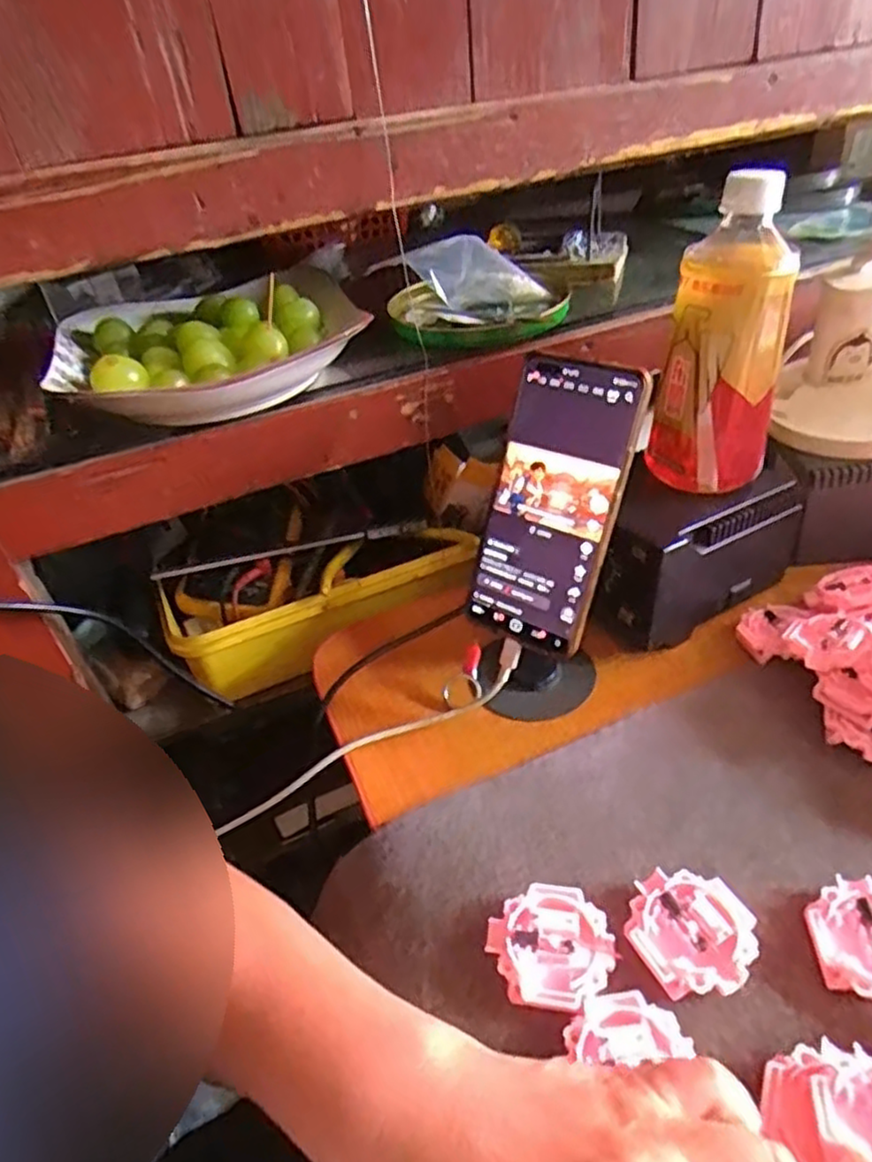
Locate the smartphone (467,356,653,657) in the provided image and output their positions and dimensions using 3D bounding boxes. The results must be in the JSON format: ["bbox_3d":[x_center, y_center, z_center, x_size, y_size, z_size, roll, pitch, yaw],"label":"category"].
[{"bbox_3d":[0.067,-0.043,0.407,0.071,0.160,0.013,25,18,36],"label":"smartphone"}]

